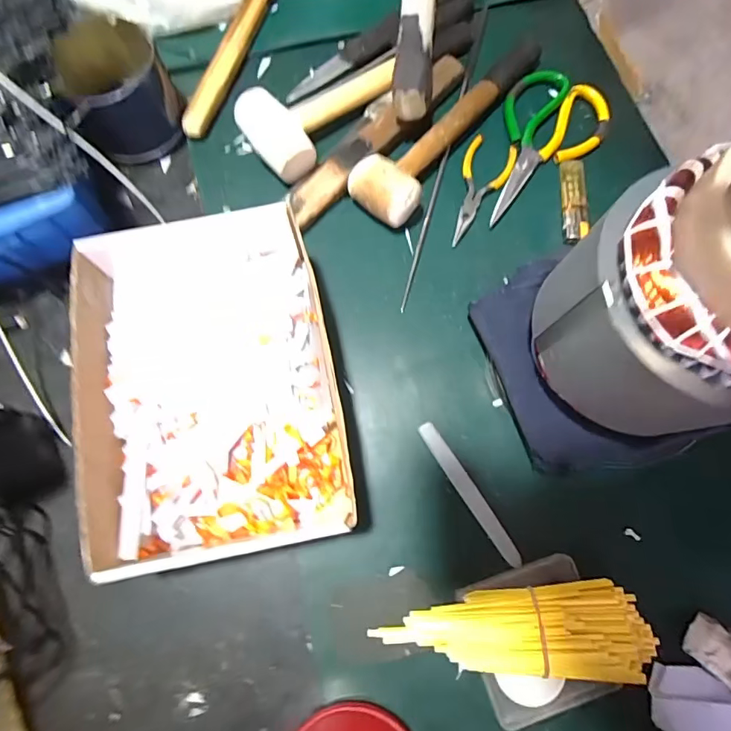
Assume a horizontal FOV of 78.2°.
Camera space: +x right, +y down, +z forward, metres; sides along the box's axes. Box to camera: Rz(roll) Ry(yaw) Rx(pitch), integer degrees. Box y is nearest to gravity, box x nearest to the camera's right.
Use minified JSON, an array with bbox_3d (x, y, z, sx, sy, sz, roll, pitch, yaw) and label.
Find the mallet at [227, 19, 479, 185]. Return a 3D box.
[{"bbox_3d":[-0.002,-0.281,0.444,0.261,0.042,0.081,-40,79,-10],"label":"mallet"}]

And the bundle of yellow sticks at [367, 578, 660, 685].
[{"bbox_3d":[0.109,0.192,0.332,0.190,0.025,0.061,2,75,0],"label":"bundle of yellow sticks"}]

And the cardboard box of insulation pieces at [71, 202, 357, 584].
[{"bbox_3d":[-0.118,0.011,0.353,0.176,0.083,0.256,-12,76,-3],"label":"cardboard box of insulation pieces"}]

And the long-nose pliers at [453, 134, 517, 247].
[{"bbox_3d":[0.109,-0.169,0.434,0.046,0.012,0.114,21,76,5],"label":"long-nose pliers"}]

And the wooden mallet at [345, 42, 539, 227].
[{"bbox_3d":[0.083,-0.240,0.434,0.064,0.043,0.263,35,78,8],"label":"wooden mallet"}]

